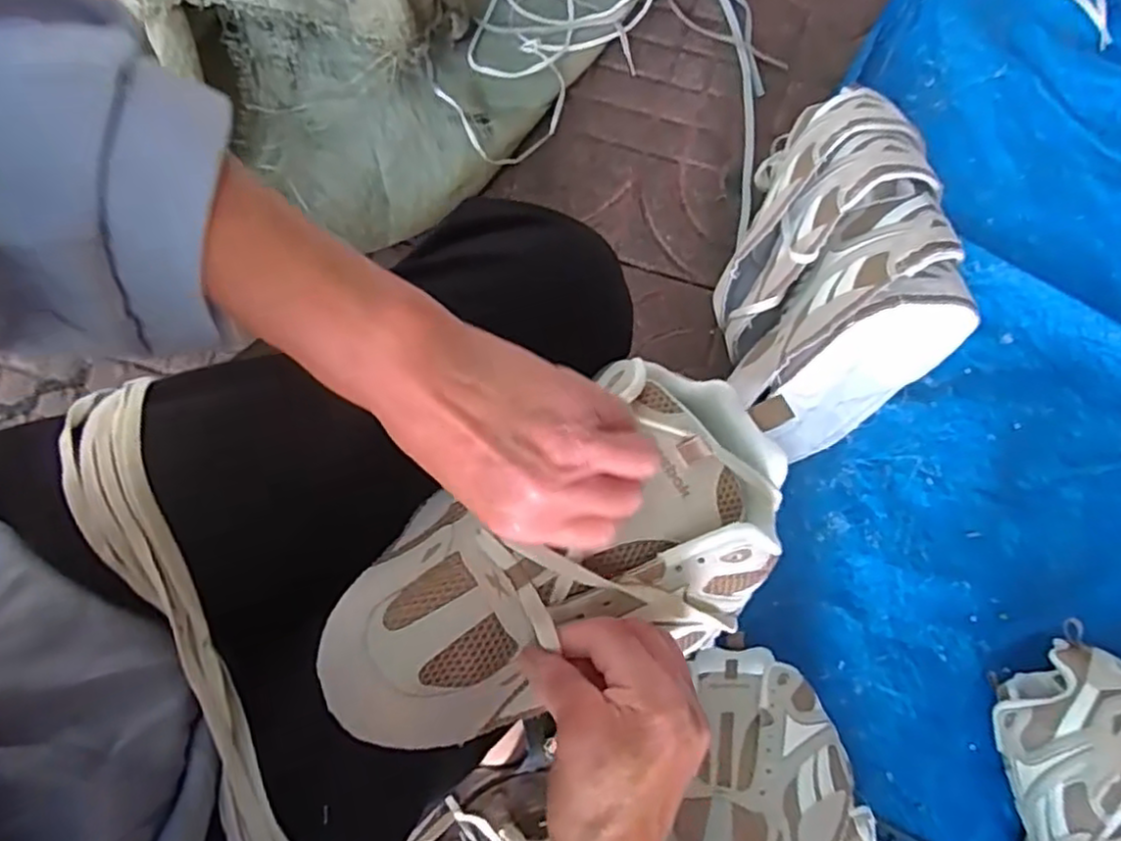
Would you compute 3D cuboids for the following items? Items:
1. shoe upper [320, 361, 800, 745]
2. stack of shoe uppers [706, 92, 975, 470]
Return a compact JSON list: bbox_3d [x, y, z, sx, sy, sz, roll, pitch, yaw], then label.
[{"bbox_3d":[0.005,0.067,0.334,0.239,0.057,0.130,-27,81,-12],"label":"shoe upper"},{"bbox_3d":[0.248,-0.134,0.650,0.221,0.159,0.285,-24,81,-4],"label":"stack of shoe uppers"}]

